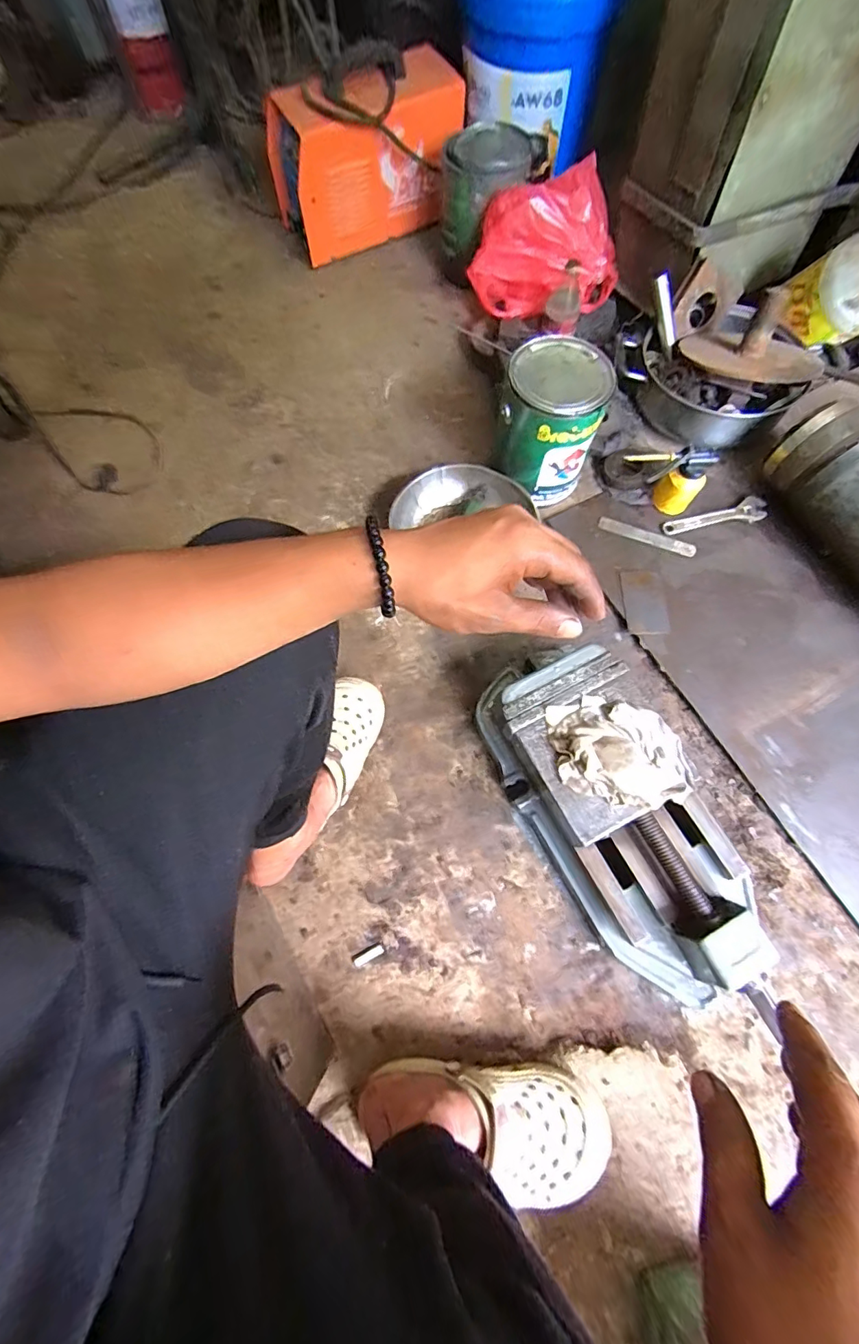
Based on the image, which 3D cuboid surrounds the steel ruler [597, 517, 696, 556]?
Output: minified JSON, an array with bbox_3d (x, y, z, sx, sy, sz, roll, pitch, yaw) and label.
[{"bbox_3d":[0.371,-0.230,0.837,0.166,0.004,0.023,20,73,4],"label":"steel ruler"}]

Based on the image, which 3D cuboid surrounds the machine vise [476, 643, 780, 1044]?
[{"bbox_3d":[0.251,0.184,0.669,0.201,0.142,0.460,-31,70,-11],"label":"machine vise"}]

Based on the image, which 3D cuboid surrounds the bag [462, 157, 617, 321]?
[{"bbox_3d":[0.227,-0.811,0.952,0.288,0.157,0.223,6,67,4],"label":"bag"}]

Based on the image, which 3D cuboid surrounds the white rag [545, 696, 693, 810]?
[{"bbox_3d":[0.242,0.098,0.617,0.170,0.034,0.134,1,67,1],"label":"white rag"}]

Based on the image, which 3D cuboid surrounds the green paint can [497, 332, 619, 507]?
[{"bbox_3d":[0.201,-0.419,0.827,0.156,0.186,0.166,15,68,7],"label":"green paint can"}]

